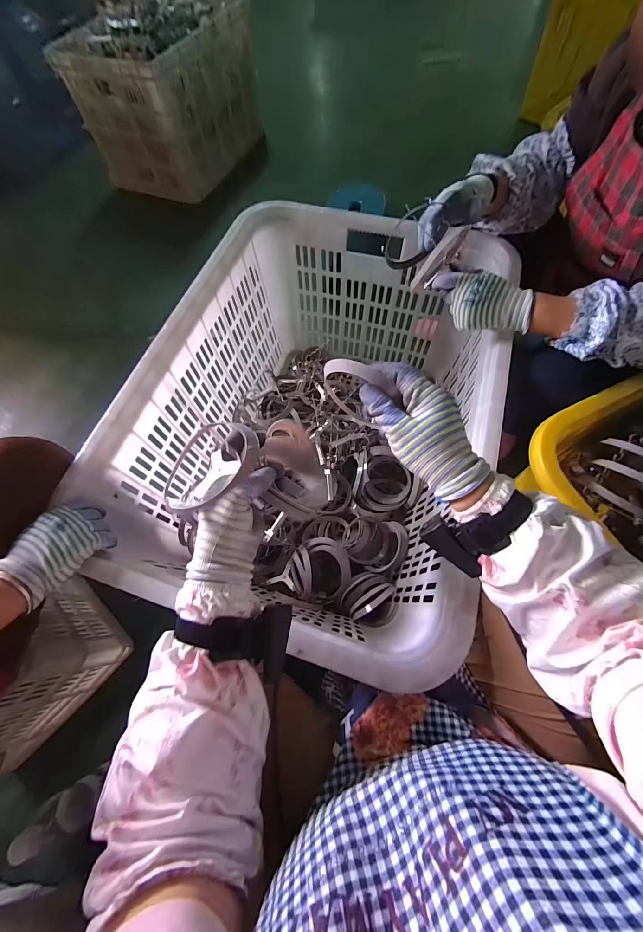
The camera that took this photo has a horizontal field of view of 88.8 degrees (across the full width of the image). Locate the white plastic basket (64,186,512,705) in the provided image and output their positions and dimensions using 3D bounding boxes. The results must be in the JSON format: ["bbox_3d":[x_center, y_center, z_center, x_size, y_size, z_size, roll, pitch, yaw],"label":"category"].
[{"bbox_3d":[0.005,-0.090,0.729,0.589,0.413,0.805,17,68,9],"label":"white plastic basket"}]

